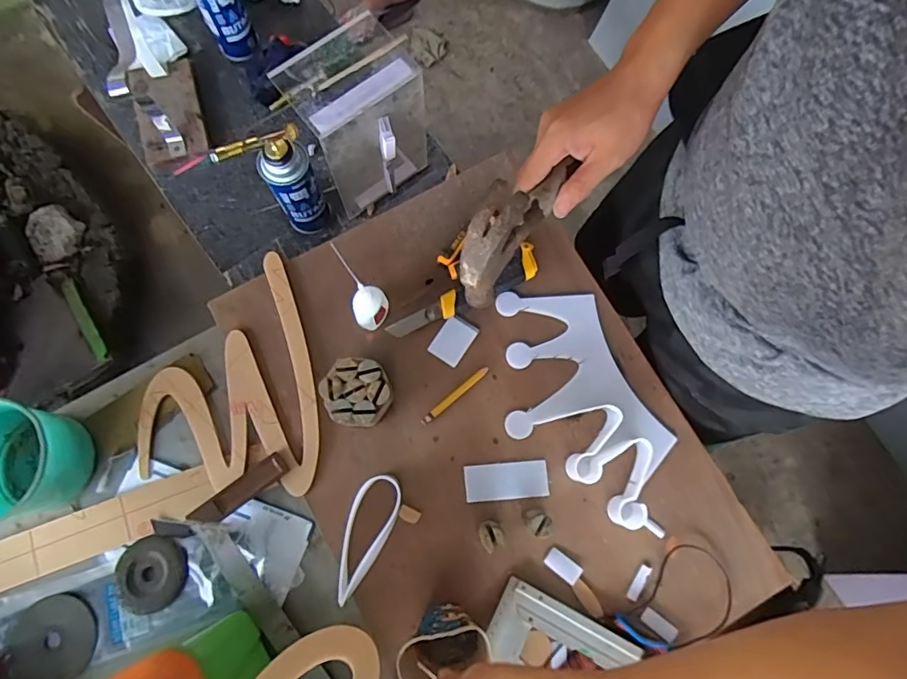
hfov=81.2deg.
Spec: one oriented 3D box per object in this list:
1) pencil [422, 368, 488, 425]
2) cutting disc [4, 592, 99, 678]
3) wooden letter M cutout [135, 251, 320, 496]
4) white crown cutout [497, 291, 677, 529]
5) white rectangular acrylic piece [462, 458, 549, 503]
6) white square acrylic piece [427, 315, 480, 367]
[{"bbox_3d":[0.002,0.064,0.610,0.097,0.004,0.010,-39,82,-7],"label":"pencil"},{"bbox_3d":[-0.423,0.318,0.556,0.093,0.004,0.086,0,79,-1],"label":"cutting disc"},{"bbox_3d":[-0.254,0.033,0.608,0.208,0.010,0.262,2,79,0],"label":"wooden letter M cutout"},{"bbox_3d":[0.140,0.068,0.598,0.154,0.034,0.282,-26,80,-5],"label":"white crown cutout"},{"bbox_3d":[0.059,0.159,0.594,0.092,0.005,0.041,-4,79,-1],"label":"white rectangular acrylic piece"},{"bbox_3d":[0.000,0.001,0.624,0.039,0.007,0.054,35,81,6],"label":"white square acrylic piece"}]

